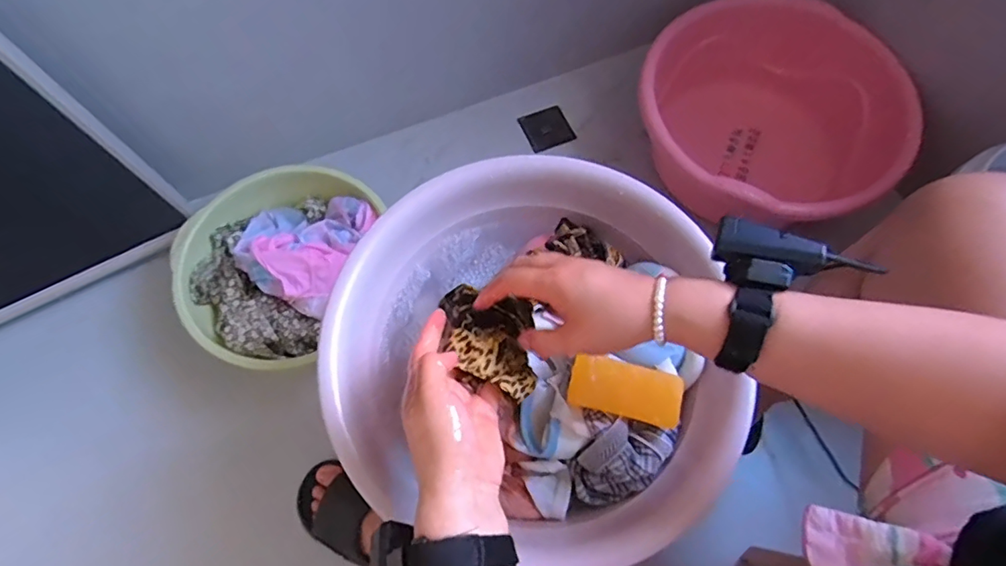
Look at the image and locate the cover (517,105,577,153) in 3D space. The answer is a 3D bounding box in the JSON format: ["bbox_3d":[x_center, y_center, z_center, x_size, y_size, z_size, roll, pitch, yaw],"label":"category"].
[{"bbox_3d":[0.094,-0.332,1.140,0.095,0.013,0.093,-22,75,1],"label":"cover"}]

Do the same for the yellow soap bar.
[{"bbox_3d":[0.117,0.101,0.501,0.105,0.020,0.048,12,70,5],"label":"yellow soap bar"}]

